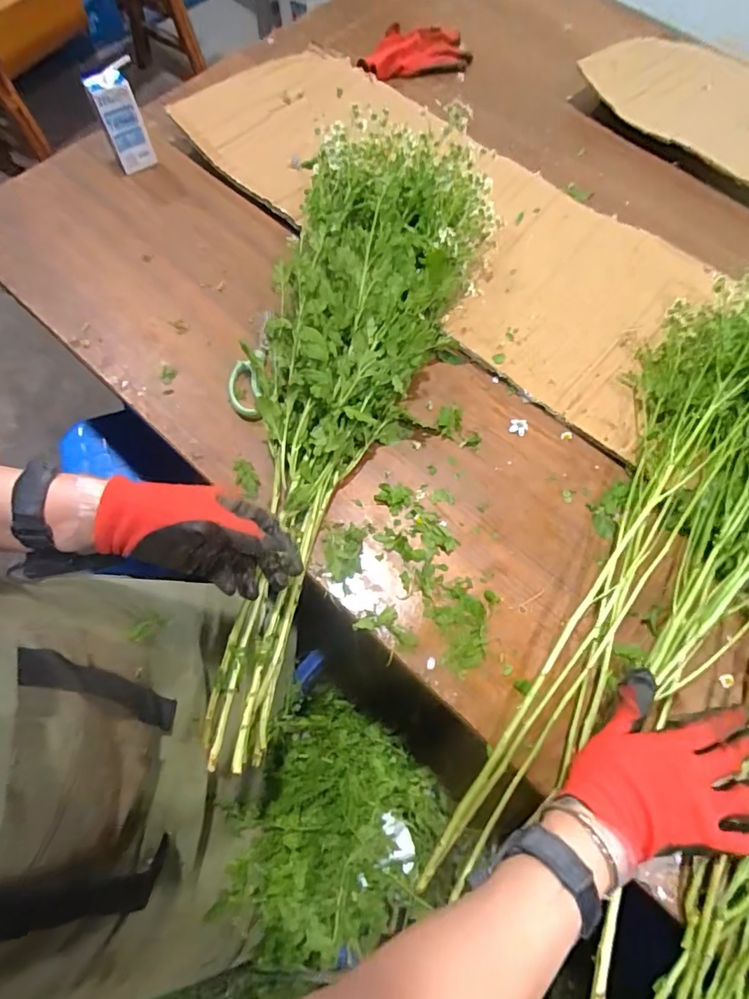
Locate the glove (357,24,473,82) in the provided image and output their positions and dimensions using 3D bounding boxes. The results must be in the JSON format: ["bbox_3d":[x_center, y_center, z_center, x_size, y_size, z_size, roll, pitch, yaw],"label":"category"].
[{"bbox_3d":[0.063,-0.732,0.840,0.206,0.035,0.081,-23,69,-10],"label":"glove"}]

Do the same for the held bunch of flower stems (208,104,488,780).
[{"bbox_3d":[-0.046,-0.119,0.584,0.227,0.101,0.772,15,77,3],"label":"held bunch of flower stems"}]

